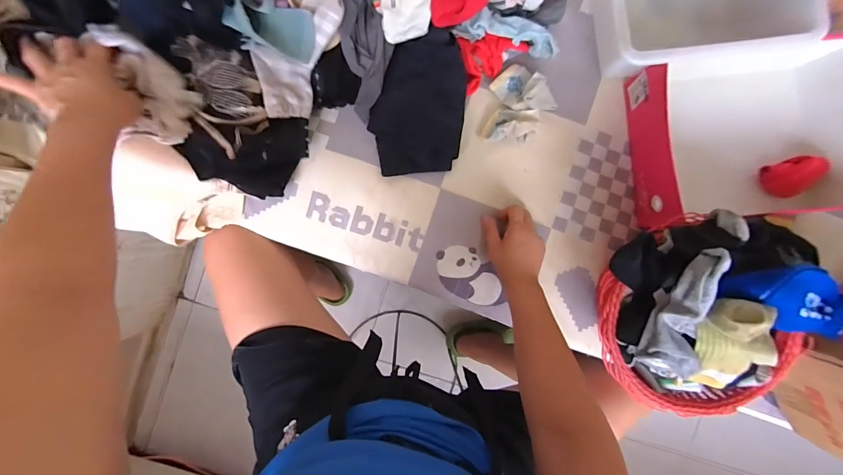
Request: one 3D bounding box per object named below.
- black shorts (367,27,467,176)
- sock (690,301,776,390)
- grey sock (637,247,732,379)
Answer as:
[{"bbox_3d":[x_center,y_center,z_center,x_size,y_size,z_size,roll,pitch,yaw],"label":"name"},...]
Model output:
[{"bbox_3d":[-0.005,-0.194,0.539,0.133,0.026,0.194,4,104,4],"label":"black shorts"},{"bbox_3d":[0.385,0.145,0.448,0.068,0.060,0.182,-26,129,-1],"label":"sock"},{"bbox_3d":[0.317,0.108,0.446,0.056,0.051,0.213,1,119,-2],"label":"grey sock"}]

